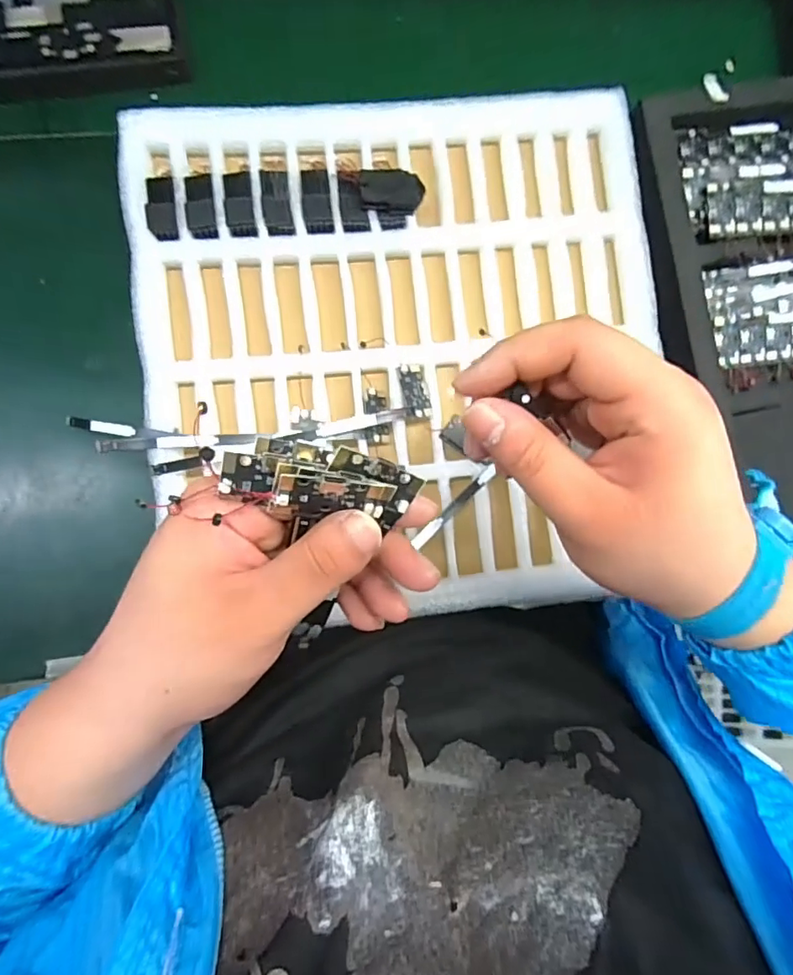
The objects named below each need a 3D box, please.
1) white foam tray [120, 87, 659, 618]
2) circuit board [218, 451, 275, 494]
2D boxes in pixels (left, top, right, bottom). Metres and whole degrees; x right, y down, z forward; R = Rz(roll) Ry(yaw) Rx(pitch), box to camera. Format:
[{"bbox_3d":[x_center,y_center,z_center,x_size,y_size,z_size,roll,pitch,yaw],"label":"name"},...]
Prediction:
[{"bbox_3d":[0.002,-0.090,0.377,0.348,0.052,0.345,-6,88,-5],"label":"white foam tray"},{"bbox_3d":[-0.053,-0.005,0.192,0.018,0.004,0.015,7,114,-8],"label":"circuit board"}]

